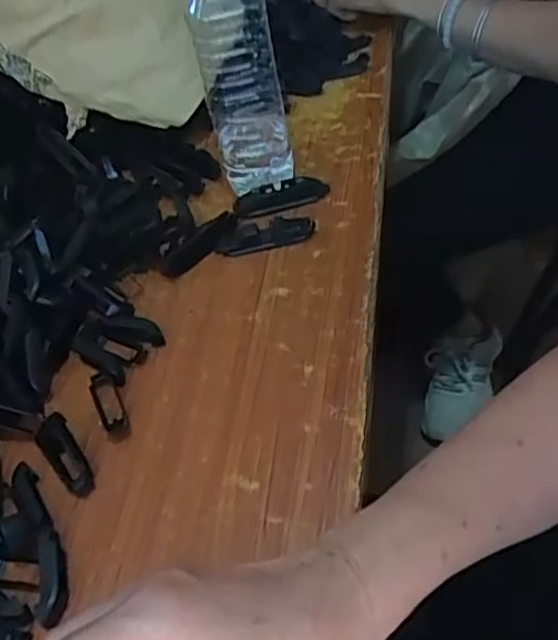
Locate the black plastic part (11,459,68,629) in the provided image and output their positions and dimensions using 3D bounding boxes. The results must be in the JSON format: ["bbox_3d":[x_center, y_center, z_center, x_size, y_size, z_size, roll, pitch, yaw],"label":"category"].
[{"bbox_3d":[-0.145,0.132,0.396,0.019,0.015,0.104,-21,52,-11],"label":"black plastic part"}]

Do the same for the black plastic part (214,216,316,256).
[{"bbox_3d":[-0.011,-0.070,0.529,0.079,0.016,0.020,-8,51,0],"label":"black plastic part"}]

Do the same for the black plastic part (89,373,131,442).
[{"bbox_3d":[-0.120,0.059,0.456,0.018,0.009,0.058,-25,53,-14],"label":"black plastic part"}]

